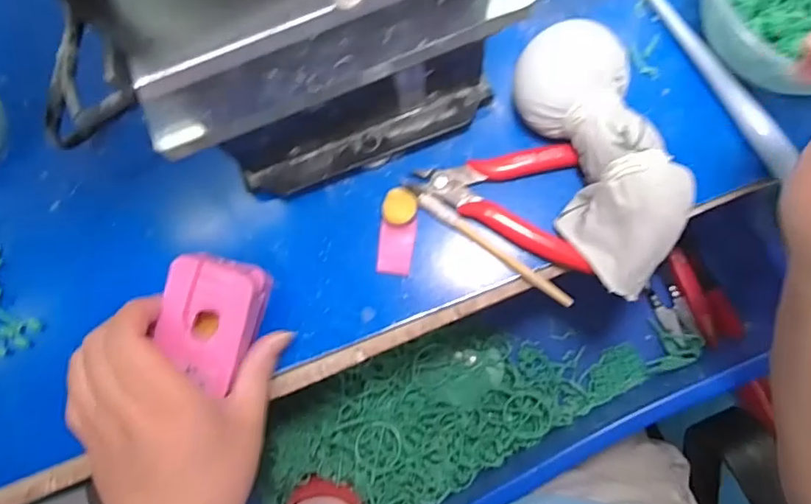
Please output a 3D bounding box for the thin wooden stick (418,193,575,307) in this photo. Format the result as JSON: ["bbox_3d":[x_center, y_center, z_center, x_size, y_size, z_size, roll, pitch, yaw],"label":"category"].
[{"bbox_3d":[0.052,-0.002,0.308,0.104,0.006,0.009,35,85,9],"label":"thin wooden stick"}]

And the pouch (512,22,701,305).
[{"bbox_3d":[0.107,-0.051,0.290,0.062,0.043,0.149,-24,80,1],"label":"pouch"}]

